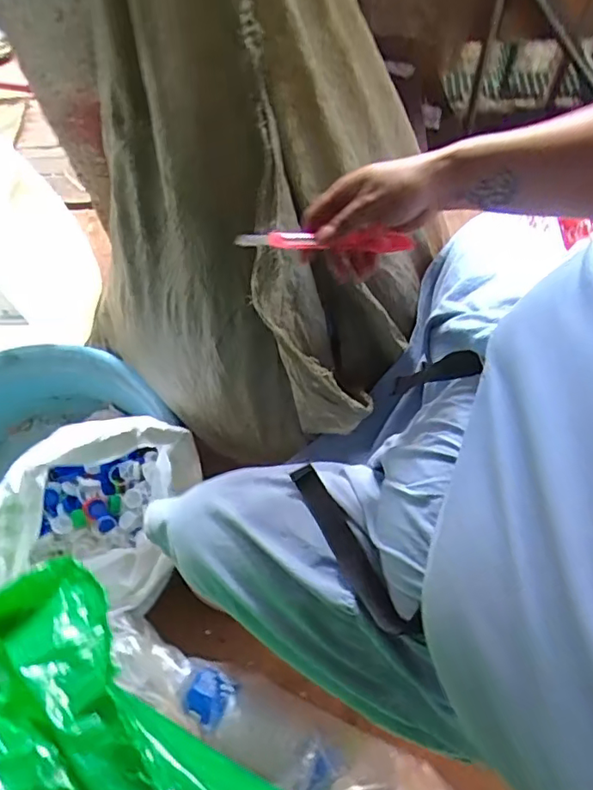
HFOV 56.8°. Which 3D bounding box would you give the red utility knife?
[{"bbox_3d":[0.026,-0.134,0.472,0.153,0.021,0.013,0,65,-5],"label":"red utility knife"}]

